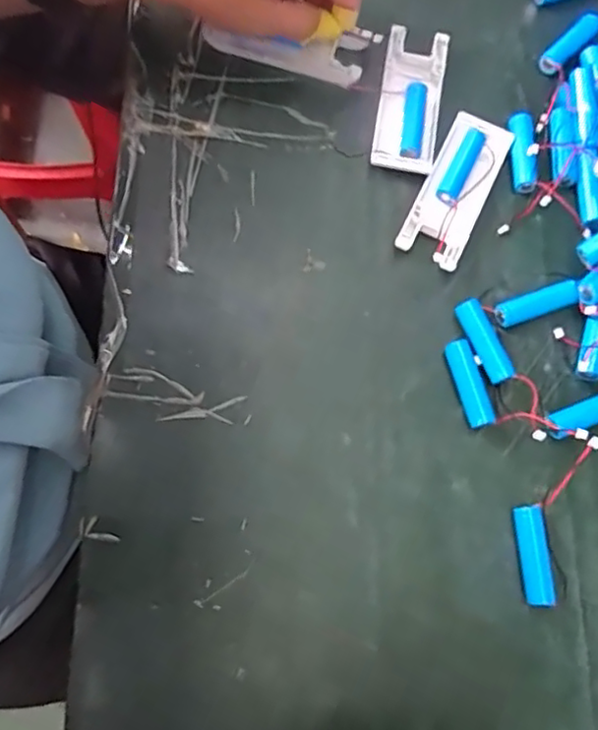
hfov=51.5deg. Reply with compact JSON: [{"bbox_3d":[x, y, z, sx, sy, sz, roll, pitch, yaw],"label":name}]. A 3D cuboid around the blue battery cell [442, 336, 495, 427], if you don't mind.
[{"bbox_3d":[0.098,0.011,0.358,0.016,0.013,0.050,-14,74,-6],"label":"blue battery cell"}]

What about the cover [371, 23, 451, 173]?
[{"bbox_3d":[0.073,-0.173,0.403,0.041,0.014,0.101,10,75,0],"label":"cover"}]

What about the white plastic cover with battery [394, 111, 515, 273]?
[{"bbox_3d":[0.099,-0.110,0.392,0.040,0.013,0.104,25,75,4],"label":"white plastic cover with battery"}]

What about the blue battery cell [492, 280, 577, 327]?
[{"bbox_3d":[0.142,-0.036,0.372,0.047,0.015,0.014,-17,76,-7],"label":"blue battery cell"}]

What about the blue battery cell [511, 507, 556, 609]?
[{"bbox_3d":[0.126,0.103,0.335,0.013,0.014,0.051,-4,73,-3],"label":"blue battery cell"}]

